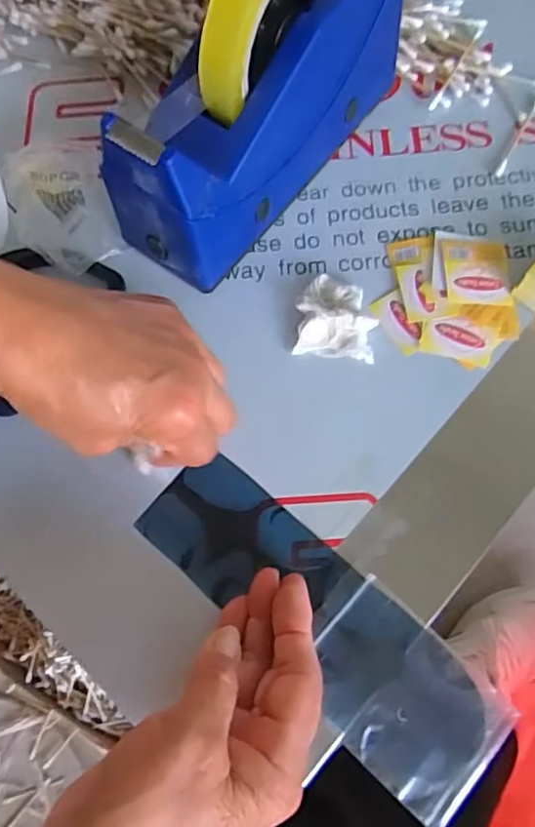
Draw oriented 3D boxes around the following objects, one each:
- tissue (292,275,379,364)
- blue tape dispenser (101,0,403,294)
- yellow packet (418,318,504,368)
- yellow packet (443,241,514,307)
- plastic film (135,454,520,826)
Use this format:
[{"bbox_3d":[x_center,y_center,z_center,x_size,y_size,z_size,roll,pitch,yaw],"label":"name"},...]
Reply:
[{"bbox_3d":[0.040,-0.057,0.346,0.045,0.015,0.049,7,71,6],"label":"tissue"},{"bbox_3d":[-0.003,-0.184,0.328,0.066,0.130,0.204,35,76,14],"label":"blue tape dispenser"},{"bbox_3d":[0.110,-0.043,0.340,0.040,0.004,0.026,17,72,9],"label":"yellow packet"},{"bbox_3d":[0.125,-0.085,0.354,0.038,0.004,0.046,1,70,4],"label":"yellow packet"},{"bbox_3d":[0.022,0.104,0.297,0.199,0.010,0.073,41,77,16],"label":"plastic film"}]

